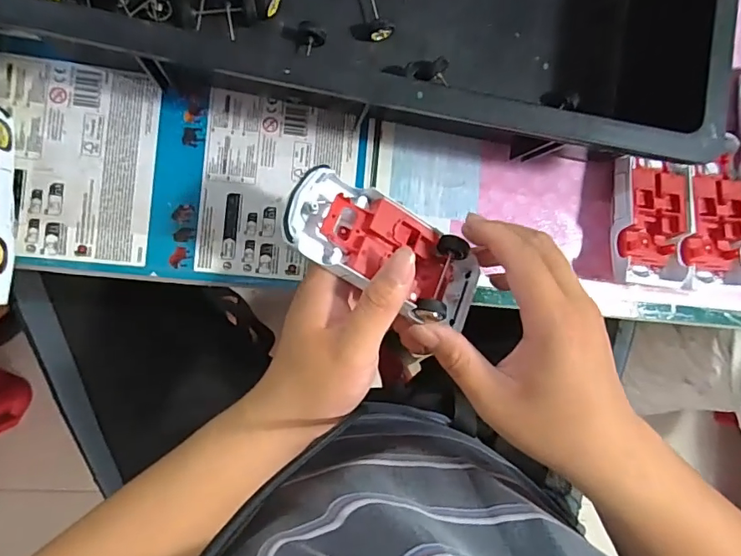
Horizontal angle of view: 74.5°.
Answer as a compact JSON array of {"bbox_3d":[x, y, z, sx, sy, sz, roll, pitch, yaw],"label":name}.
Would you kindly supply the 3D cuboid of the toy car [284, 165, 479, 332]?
[{"bbox_3d":[0.011,-0.016,0.292,0.130,0.031,0.054,26,87,-22],"label":"toy car"}]

